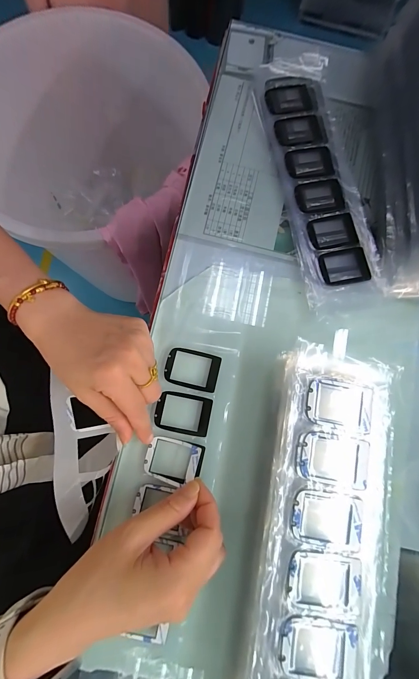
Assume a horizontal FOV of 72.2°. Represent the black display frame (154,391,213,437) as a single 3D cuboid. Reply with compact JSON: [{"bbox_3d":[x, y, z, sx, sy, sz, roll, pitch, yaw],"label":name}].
[{"bbox_3d":[-0.025,0.069,0.270,0.051,0.004,0.036,11,79,-3],"label":"black display frame"}]

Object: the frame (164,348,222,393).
[{"bbox_3d":[-0.017,0.029,0.277,0.051,0.004,0.036,13,80,-1],"label":"frame"}]

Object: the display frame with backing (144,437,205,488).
[{"bbox_3d":[-0.032,0.109,0.254,0.051,0.021,0.036,11,79,2],"label":"display frame with backing"}]

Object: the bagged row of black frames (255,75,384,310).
[{"bbox_3d":[0.116,-0.172,0.316,0.071,0.013,0.274,-11,81,-5],"label":"bagged row of black frames"}]

